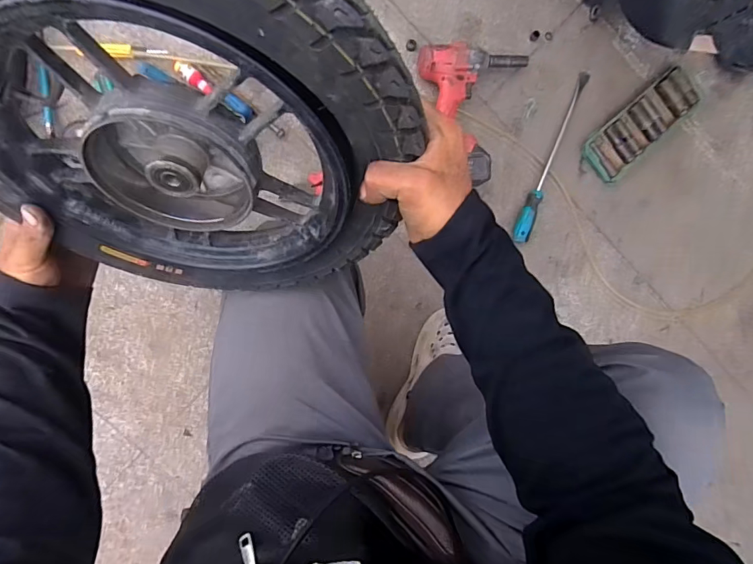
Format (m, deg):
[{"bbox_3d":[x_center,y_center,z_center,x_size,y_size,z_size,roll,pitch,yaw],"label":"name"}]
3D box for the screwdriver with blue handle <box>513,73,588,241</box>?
[{"bbox_3d":[0.340,-0.243,0.866,0.031,0.022,0.357,23,88,-7],"label":"screwdriver with blue handle"}]

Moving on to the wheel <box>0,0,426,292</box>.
[{"bbox_3d":[-0.151,-0.113,0.348,0.339,0.349,0.085,7,61,-7],"label":"wheel"}]

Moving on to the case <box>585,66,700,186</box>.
[{"bbox_3d":[0.529,-0.316,0.885,0.260,0.038,0.091,-42,96,-5],"label":"case"}]

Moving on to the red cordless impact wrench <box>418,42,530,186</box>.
[{"bbox_3d":[0.180,-0.301,0.822,0.205,0.071,0.248,0,91,-7],"label":"red cordless impact wrench"}]

